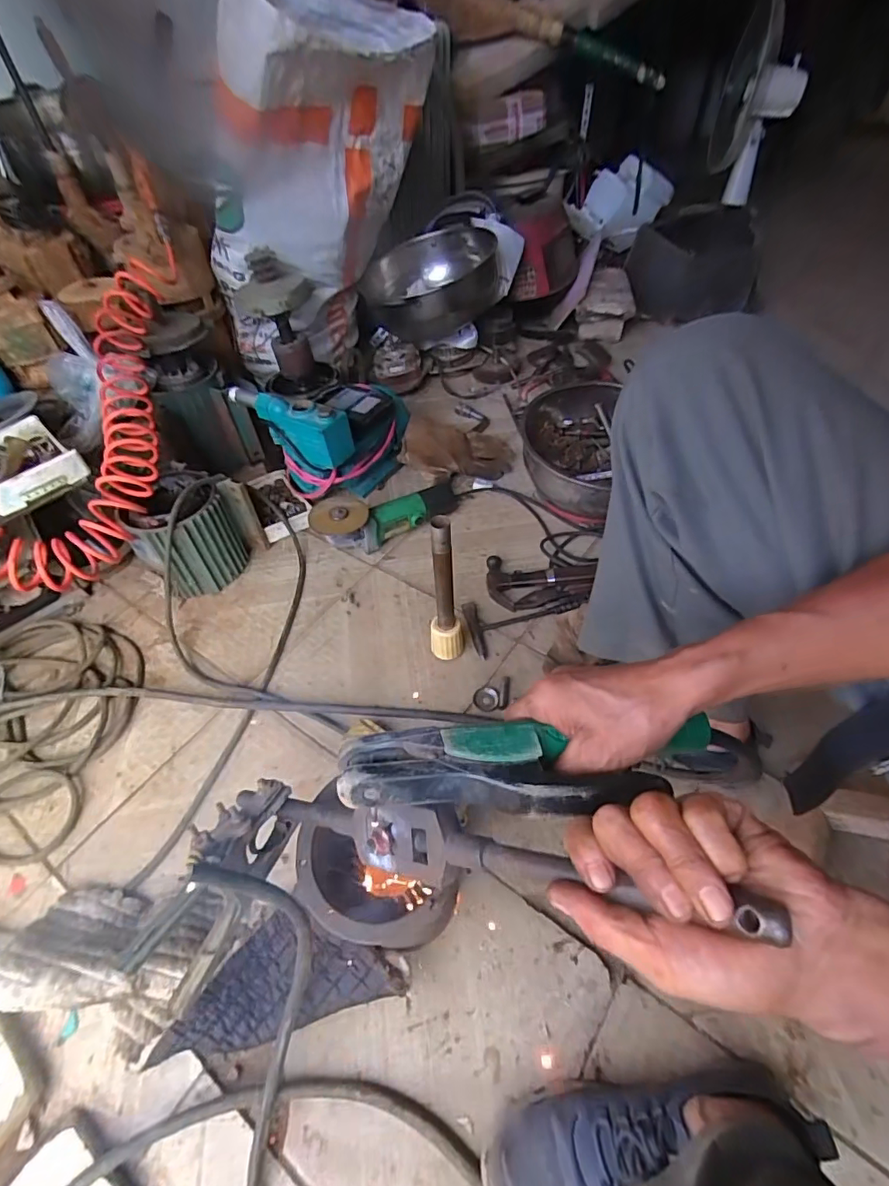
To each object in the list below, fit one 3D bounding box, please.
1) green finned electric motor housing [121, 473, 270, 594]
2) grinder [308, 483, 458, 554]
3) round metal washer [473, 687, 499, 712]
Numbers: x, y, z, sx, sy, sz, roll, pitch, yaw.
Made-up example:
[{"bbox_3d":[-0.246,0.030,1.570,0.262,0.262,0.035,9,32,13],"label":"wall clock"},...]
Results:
[{"bbox_3d":[-0.419,-0.100,0.868,0.127,0.158,0.168,23,55,21],"label":"green finned electric motor housing"},{"bbox_3d":[-0.098,-0.138,0.933,0.286,0.079,0.081,-18,50,-29],"label":"grinder"},{"bbox_3d":[0.058,0.148,0.725,0.035,0.005,0.038,-1,50,3],"label":"round metal washer"}]

